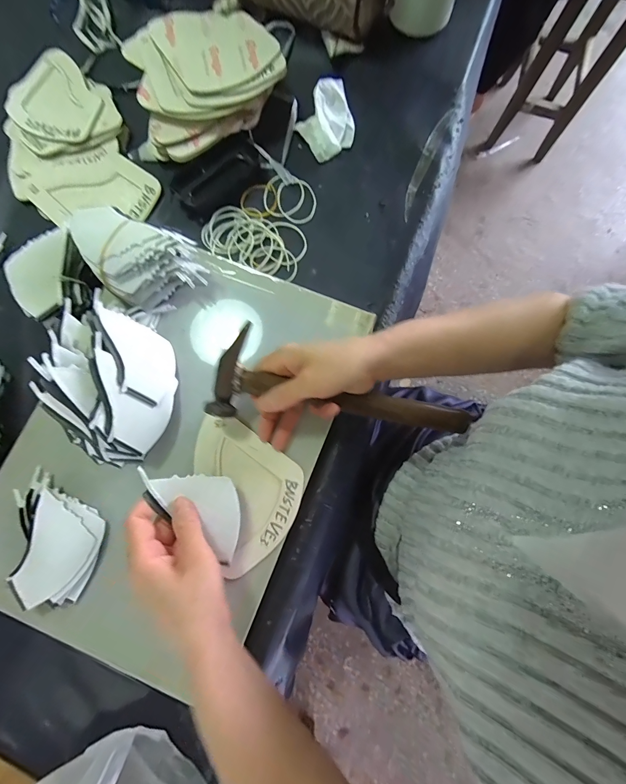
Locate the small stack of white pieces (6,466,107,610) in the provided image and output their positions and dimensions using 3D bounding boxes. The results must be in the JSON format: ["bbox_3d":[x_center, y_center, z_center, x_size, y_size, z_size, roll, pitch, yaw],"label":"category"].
[{"bbox_3d":[-0.236,0.132,0.310,0.075,0.016,0.115,-9,79,-3],"label":"small stack of white pieces"}]

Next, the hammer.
[{"bbox_3d":[0.030,0.002,0.313,0.236,0.026,0.076,11,76,-4],"label":"hammer"}]

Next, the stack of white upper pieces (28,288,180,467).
[{"bbox_3d":[-0.189,-0.010,0.325,0.116,0.057,0.151,-6,79,-2],"label":"stack of white upper pieces"}]

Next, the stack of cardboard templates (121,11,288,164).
[{"bbox_3d":[-0.138,-0.377,0.406,0.176,0.059,0.151,-34,81,-7],"label":"stack of cardboard templates"}]

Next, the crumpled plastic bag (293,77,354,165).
[{"bbox_3d":[0.022,-0.339,0.418,0.074,0.037,0.067,-40,82,-8],"label":"crumpled plastic bag"}]

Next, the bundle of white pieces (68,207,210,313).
[{"bbox_3d":[-0.181,-0.131,0.345,0.109,0.062,0.072,24,79,4],"label":"bundle of white pieces"}]

